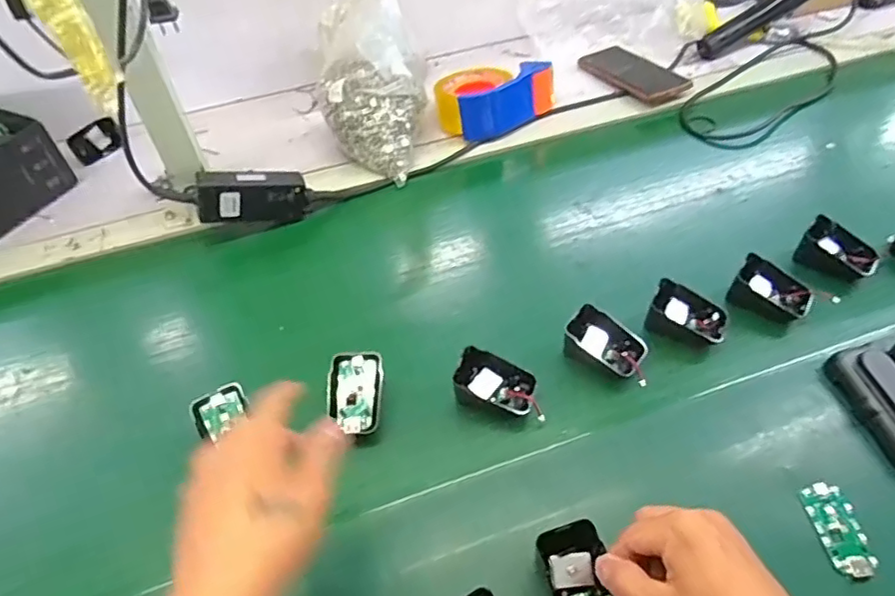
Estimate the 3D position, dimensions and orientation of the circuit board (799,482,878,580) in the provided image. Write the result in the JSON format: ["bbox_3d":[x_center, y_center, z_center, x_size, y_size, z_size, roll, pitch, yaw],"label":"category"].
[{"bbox_3d":[0.282,0.166,0.422,0.031,0.004,0.064,-6,49,-3],"label":"circuit board"}]

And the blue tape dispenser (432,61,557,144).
[{"bbox_3d":[0.059,-0.271,0.786,0.150,0.064,0.103,-17,50,-12],"label":"blue tape dispenser"}]

